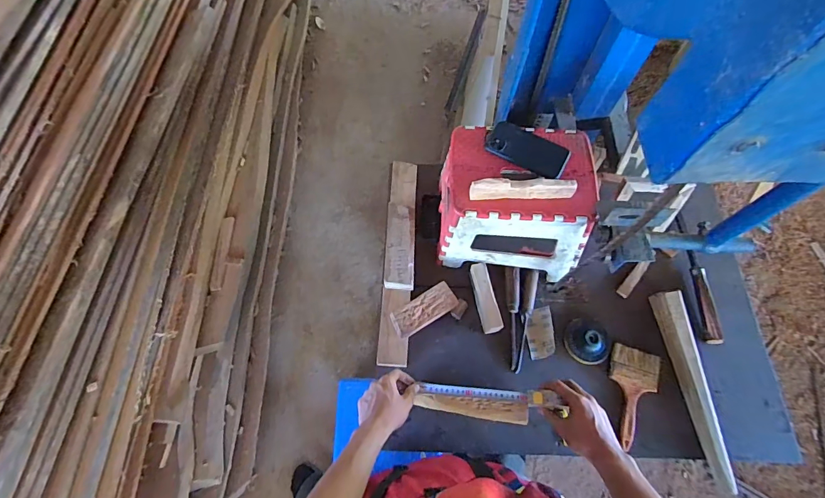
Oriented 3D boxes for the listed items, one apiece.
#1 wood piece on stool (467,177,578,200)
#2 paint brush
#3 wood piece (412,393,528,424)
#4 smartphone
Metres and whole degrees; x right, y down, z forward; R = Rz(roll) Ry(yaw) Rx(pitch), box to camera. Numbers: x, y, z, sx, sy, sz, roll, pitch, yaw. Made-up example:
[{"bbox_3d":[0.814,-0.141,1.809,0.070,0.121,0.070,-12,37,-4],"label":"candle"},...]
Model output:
[{"bbox_3d":[0.198,-0.109,0.715,0.186,0.044,0.022,-1,65,-1],"label":"wood piece on stool"},{"bbox_3d":[0.425,0.281,0.772,0.087,0.018,0.183,18,66,8],"label":"paint brush"},{"bbox_3d":[0.108,0.283,0.716,0.195,0.014,0.037,5,65,6],"label":"wood piece"},{"bbox_3d":[0.222,-0.194,0.768,0.155,0.011,0.084,28,68,12],"label":"smartphone"}]

